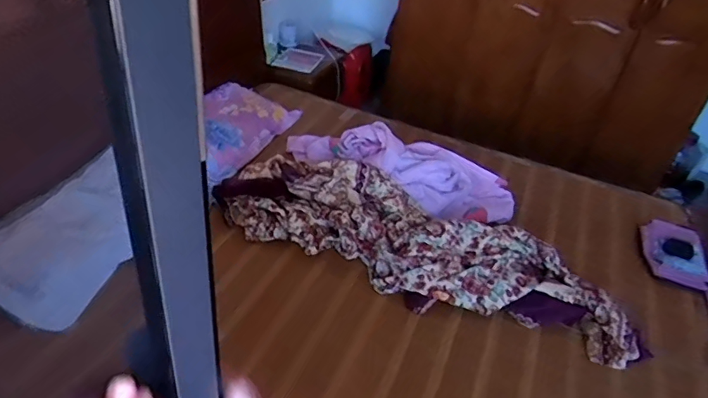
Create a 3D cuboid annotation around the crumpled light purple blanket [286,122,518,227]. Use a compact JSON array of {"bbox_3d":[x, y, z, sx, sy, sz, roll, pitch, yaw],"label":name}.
[{"bbox_3d":[0.152,-0.158,1.805,0.886,0.148,0.279,17,38,13],"label":"crumpled light purple blanket"}]

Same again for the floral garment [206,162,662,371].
[{"bbox_3d":[0.204,0.106,1.528,1.259,0.107,0.372,20,38,17],"label":"floral garment"}]

